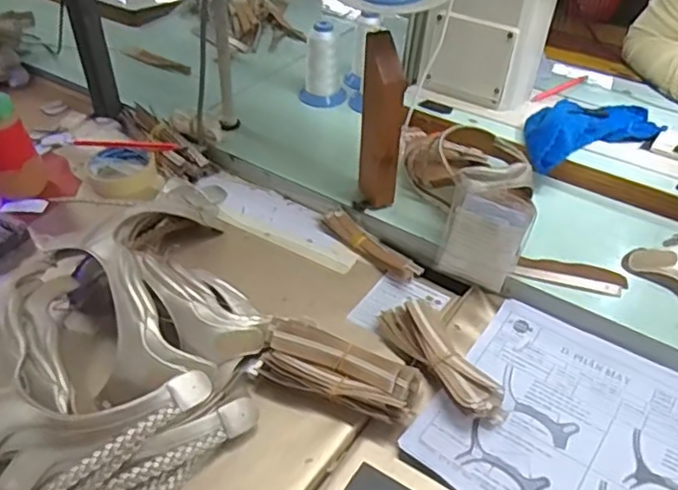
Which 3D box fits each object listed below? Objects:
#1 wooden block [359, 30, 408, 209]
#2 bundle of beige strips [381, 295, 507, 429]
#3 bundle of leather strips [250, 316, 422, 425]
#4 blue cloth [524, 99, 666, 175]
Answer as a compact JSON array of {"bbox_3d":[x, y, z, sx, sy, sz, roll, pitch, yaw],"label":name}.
[{"bbox_3d":[0.045,-0.121,0.685,0.040,0.205,0.044,-2,42,-2],"label":"wooden block"},{"bbox_3d":[0.096,0.105,0.582,0.050,0.032,0.142,-21,46,-22],"label":"bundle of beige strips"},{"bbox_3d":[-0.002,0.116,0.562,0.145,0.046,0.054,16,44,18],"label":"bundle of leather strips"},{"bbox_3d":[0.315,-0.149,0.809,0.244,0.056,0.094,-21,46,-22],"label":"blue cloth"}]

